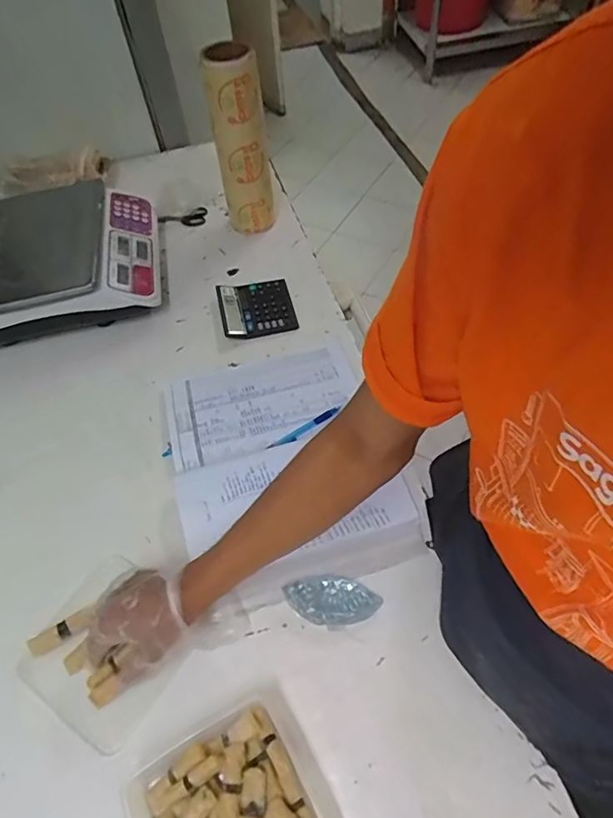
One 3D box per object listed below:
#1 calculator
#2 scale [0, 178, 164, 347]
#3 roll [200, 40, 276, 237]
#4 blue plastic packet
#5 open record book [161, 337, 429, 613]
[{"bbox_3d":[-0.090,-0.185,0.945,0.126,0.017,0.137,-12,55,-5],"label":"calculator"},{"bbox_3d":[-0.437,-0.284,0.960,0.314,0.126,0.326,-12,54,-3],"label":"scale"},{"bbox_3d":[-0.119,-0.489,0.973,0.093,0.314,0.089,-5,54,-1],"label":"roll"},{"bbox_3d":[0.032,0.229,0.639,0.112,0.020,0.057,-3,54,1],"label":"blue plastic packet"},{"bbox_3d":[-0.043,0.057,0.754,0.297,0.041,0.392,-14,55,-7],"label":"open record book"}]

